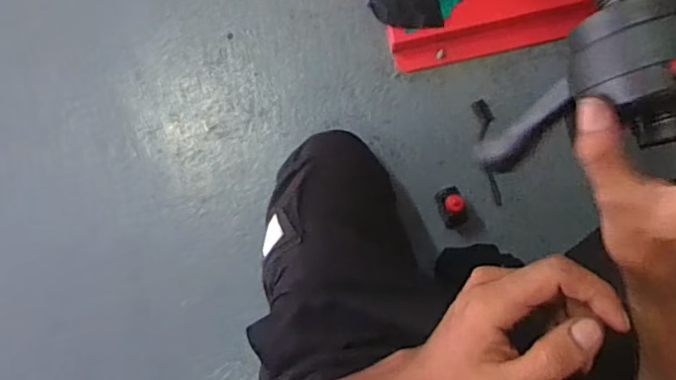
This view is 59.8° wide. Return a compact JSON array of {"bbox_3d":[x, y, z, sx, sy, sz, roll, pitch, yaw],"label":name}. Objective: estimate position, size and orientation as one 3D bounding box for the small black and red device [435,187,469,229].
[{"bbox_3d":[0.180,0.026,0.905,0.039,0.116,0.064,-17,83,4],"label":"small black and red device"}]

